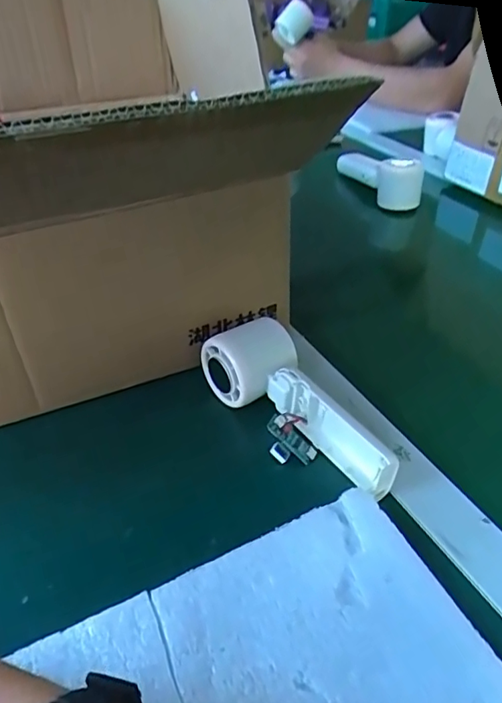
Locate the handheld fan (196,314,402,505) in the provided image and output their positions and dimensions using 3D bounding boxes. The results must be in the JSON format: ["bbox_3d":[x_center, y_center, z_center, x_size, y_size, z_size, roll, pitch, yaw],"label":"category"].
[{"bbox_3d":[0.037,0.037,0.386,0.068,0.058,0.165,-32,63,-34],"label":"handheld fan"}]

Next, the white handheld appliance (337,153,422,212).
[{"bbox_3d":[0.174,-0.255,0.752,0.055,0.058,0.153,-13,39,-15],"label":"white handheld appliance"}]

